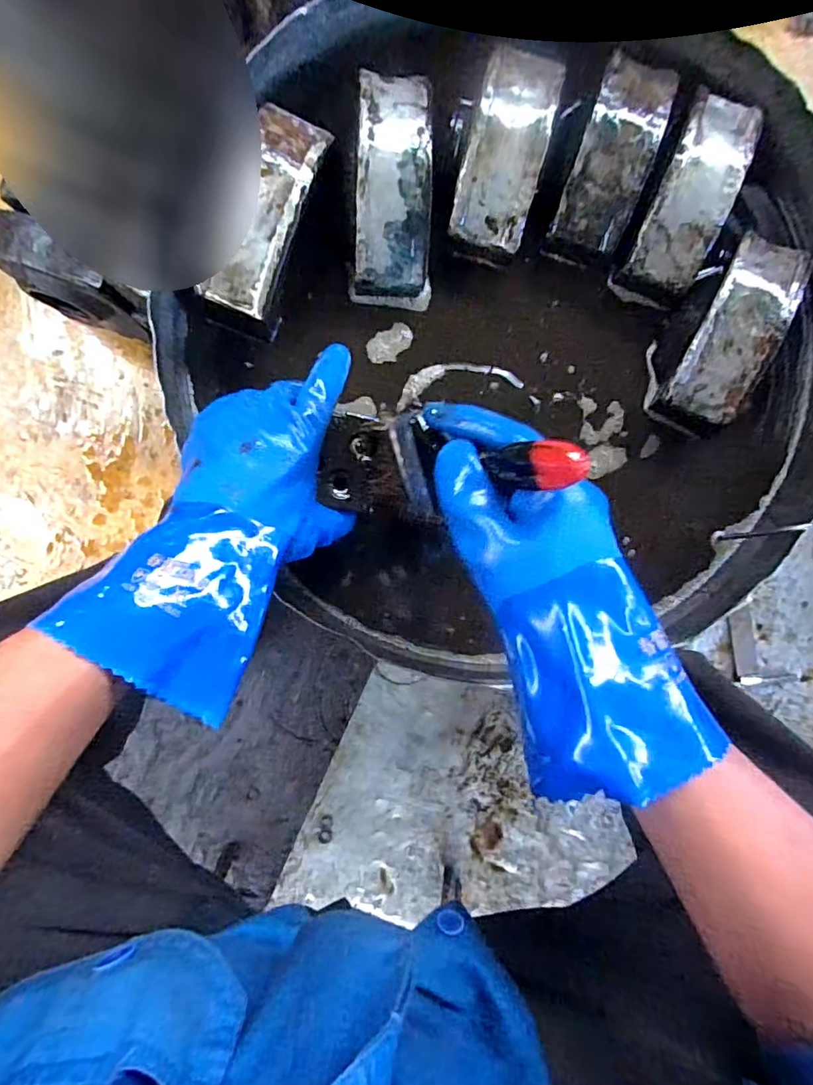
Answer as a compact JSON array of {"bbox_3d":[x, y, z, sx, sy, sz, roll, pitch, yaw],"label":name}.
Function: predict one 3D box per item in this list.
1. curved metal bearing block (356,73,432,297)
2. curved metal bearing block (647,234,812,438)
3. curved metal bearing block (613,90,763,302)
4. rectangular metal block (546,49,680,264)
[{"bbox_3d":[-0.010,-0.297,0.438,0.061,0.048,0.167,2,90,-1],"label":"curved metal bearing block"},{"bbox_3d":[0.271,-0.174,0.437,0.062,0.043,0.155,26,90,-1],"label":"curved metal bearing block"},{"bbox_3d":[0.238,-0.290,0.440,0.058,0.043,0.160,23,90,-1],"label":"curved metal bearing block"},{"bbox_3d":[0.171,-0.320,0.436,0.058,0.043,0.148,18,90,-1],"label":"rectangular metal block"}]

